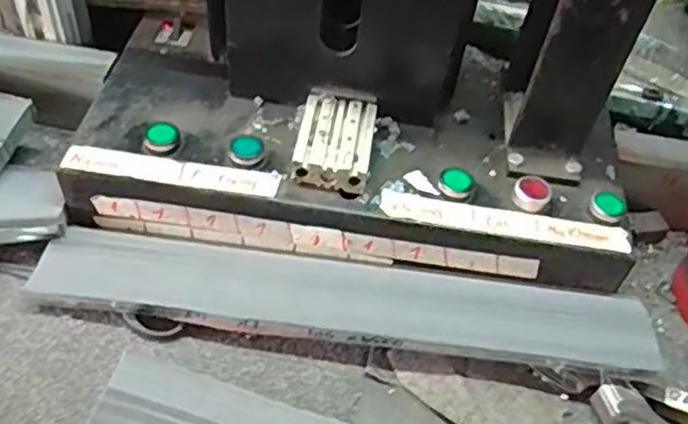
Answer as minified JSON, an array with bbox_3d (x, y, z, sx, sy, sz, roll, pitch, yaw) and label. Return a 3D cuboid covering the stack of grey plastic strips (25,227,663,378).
[{"bbox_3d":[-0.003,0.069,0.515,0.458,0.024,0.061,10,48,2],"label":"stack of grey plastic strips"}]

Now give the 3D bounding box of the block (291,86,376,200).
[{"bbox_3d":[-0.006,-0.059,0.555,0.058,0.030,0.094,9,48,2],"label":"block"}]

